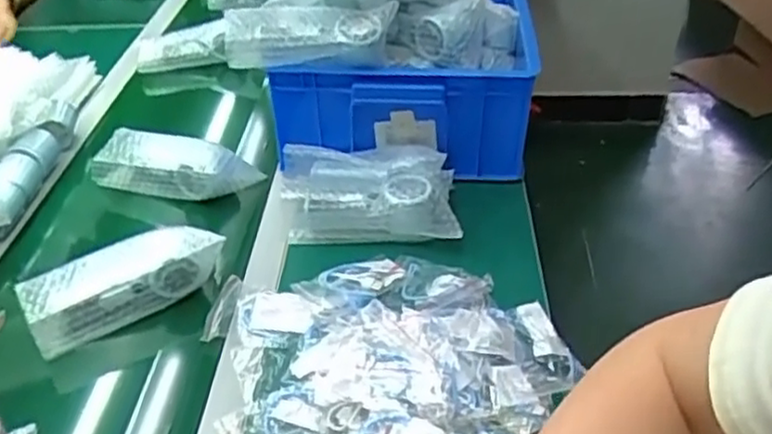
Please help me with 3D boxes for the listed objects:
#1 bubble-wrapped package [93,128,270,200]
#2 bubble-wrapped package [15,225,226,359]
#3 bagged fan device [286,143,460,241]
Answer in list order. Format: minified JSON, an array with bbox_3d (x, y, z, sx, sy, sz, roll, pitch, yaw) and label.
[{"bbox_3d":[-0.290,-0.077,0.966,0.220,0.074,0.072,10,38,14],"label":"bubble-wrapped package"},{"bbox_3d":[-0.282,0.069,0.773,0.198,0.081,0.057,-21,41,-25],"label":"bubble-wrapped package"},{"bbox_3d":[-0.024,-0.035,0.889,0.211,0.062,0.144,-2,36,-2],"label":"bagged fan device"}]

